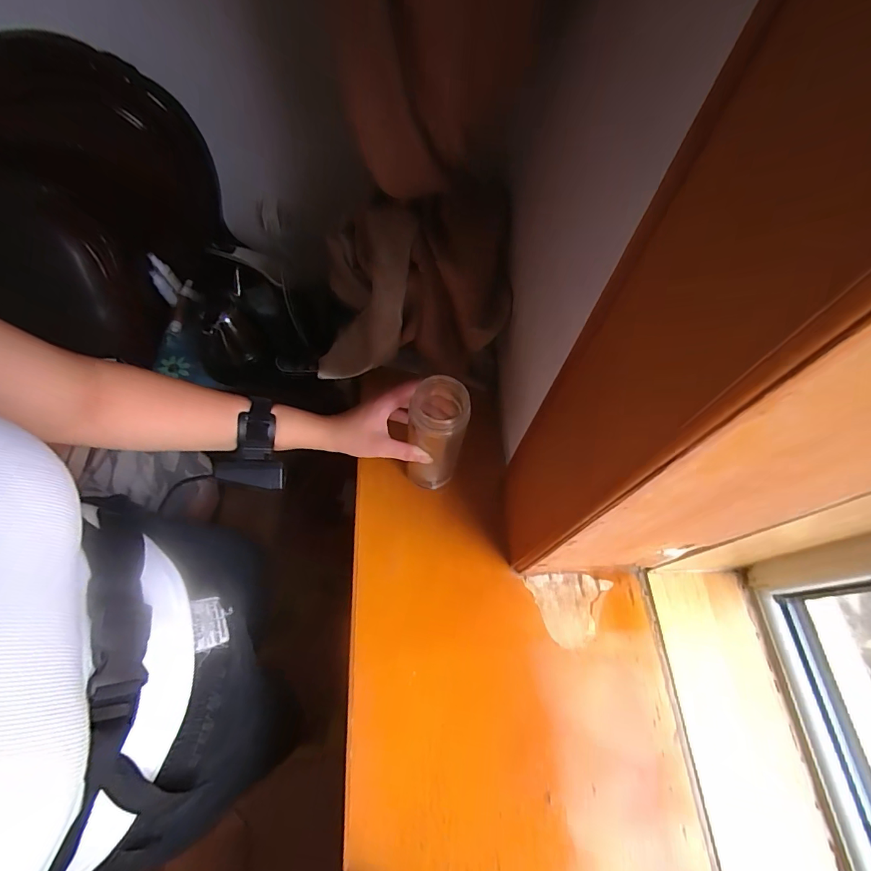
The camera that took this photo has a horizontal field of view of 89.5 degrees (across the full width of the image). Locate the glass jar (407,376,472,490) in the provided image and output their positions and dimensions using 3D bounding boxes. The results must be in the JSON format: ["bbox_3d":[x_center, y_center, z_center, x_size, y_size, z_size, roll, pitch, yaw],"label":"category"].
[{"bbox_3d":[0.000,0.003,0.522,0.063,0.178,0.062,14,60,5],"label":"glass jar"}]

